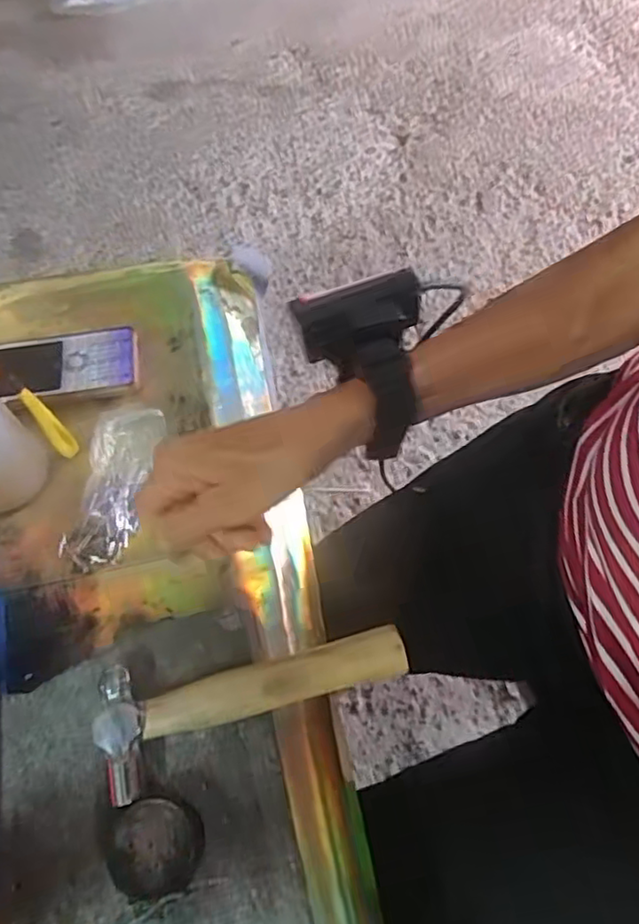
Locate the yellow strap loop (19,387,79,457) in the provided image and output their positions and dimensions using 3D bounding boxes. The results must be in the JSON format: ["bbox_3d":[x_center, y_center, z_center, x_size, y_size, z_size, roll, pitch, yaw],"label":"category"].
[{"bbox_3d":[-0.175,-0.024,0.404,0.013,0.073,0.009,-41,68,-16],"label":"yellow strap loop"}]

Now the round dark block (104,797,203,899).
[{"bbox_3d":[-0.072,0.170,0.276,0.037,0.019,0.036,-1,63,2],"label":"round dark block"}]

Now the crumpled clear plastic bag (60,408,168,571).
[{"bbox_3d":[-0.139,0.016,0.422,0.050,0.017,0.113,12,78,9],"label":"crumpled clear plastic bag"}]

